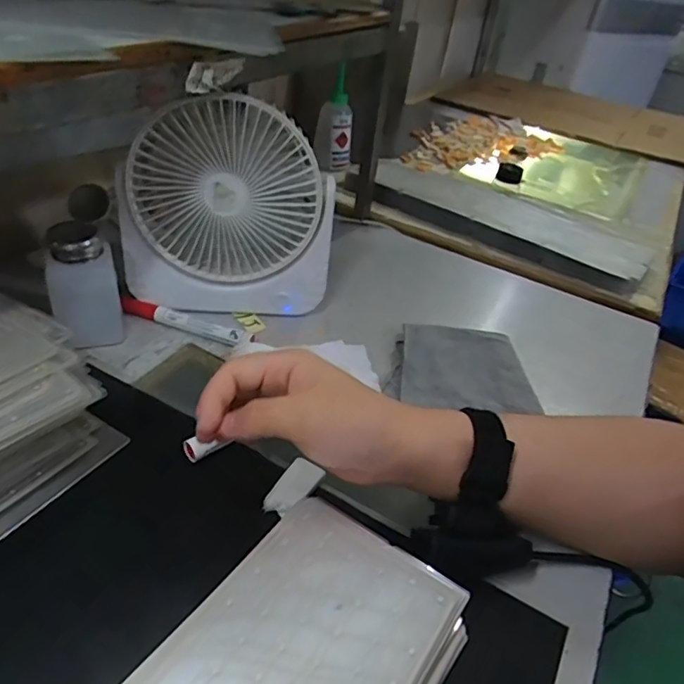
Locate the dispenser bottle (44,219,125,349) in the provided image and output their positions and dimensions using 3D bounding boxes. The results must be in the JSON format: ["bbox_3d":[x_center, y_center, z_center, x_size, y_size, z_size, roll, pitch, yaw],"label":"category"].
[{"bbox_3d":[-0.216,-0.047,0.465,0.051,0.095,0.052,-3,38,-15],"label":"dispenser bottle"}]

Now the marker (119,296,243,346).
[{"bbox_3d":[-0.148,-0.017,0.516,0.119,0.021,0.016,15,37,10],"label":"marker"}]

